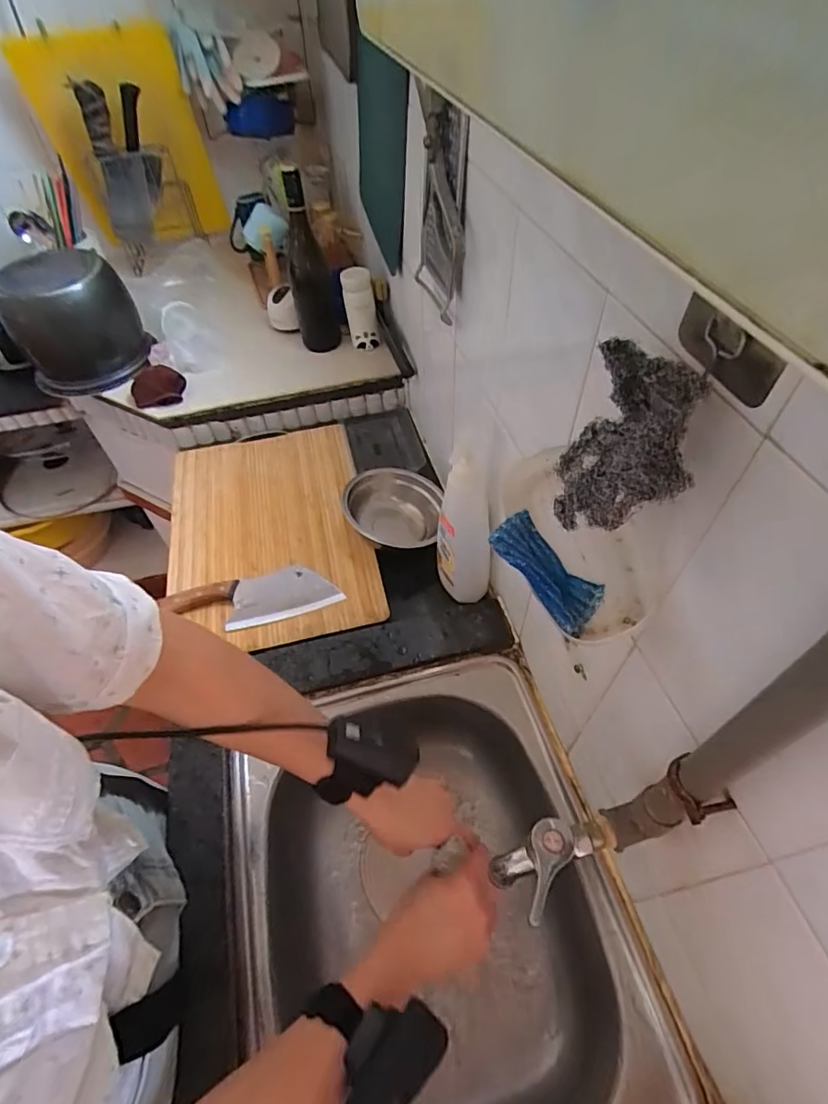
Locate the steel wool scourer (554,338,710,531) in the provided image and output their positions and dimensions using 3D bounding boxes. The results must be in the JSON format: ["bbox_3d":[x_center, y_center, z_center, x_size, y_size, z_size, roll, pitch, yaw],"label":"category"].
[{"bbox_3d":[0.114,-0.055,0.291,0.024,0.105,0.092,1,50,-17],"label":"steel wool scourer"}]

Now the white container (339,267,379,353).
[{"bbox_3d":[-0.100,-0.449,0.975,0.057,0.139,0.054,-6,52,-2],"label":"white container"}]

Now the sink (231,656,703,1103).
[{"bbox_3d":[0.016,0.402,0.600,0.374,0.185,0.474,-13,52,-8],"label":"sink"}]

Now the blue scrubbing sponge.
[{"bbox_3d":[0.096,0.014,0.379,0.041,0.028,0.093,-29,56,-19],"label":"blue scrubbing sponge"}]

